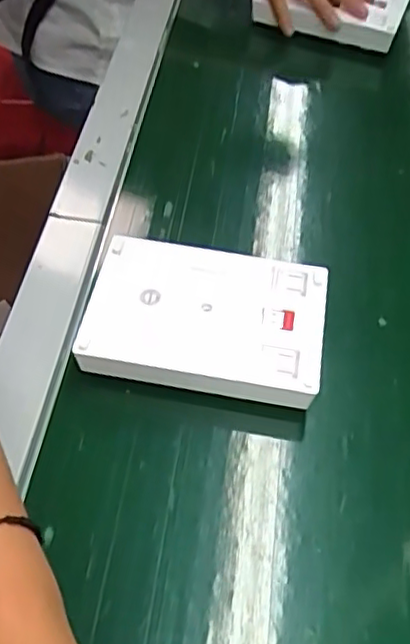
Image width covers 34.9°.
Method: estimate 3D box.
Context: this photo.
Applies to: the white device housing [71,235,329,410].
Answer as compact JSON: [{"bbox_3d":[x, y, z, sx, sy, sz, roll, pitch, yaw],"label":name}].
[{"bbox_3d":[0.001,-0.007,0.400,0.141,0.018,0.100,9,50,5],"label":"white device housing"}]

